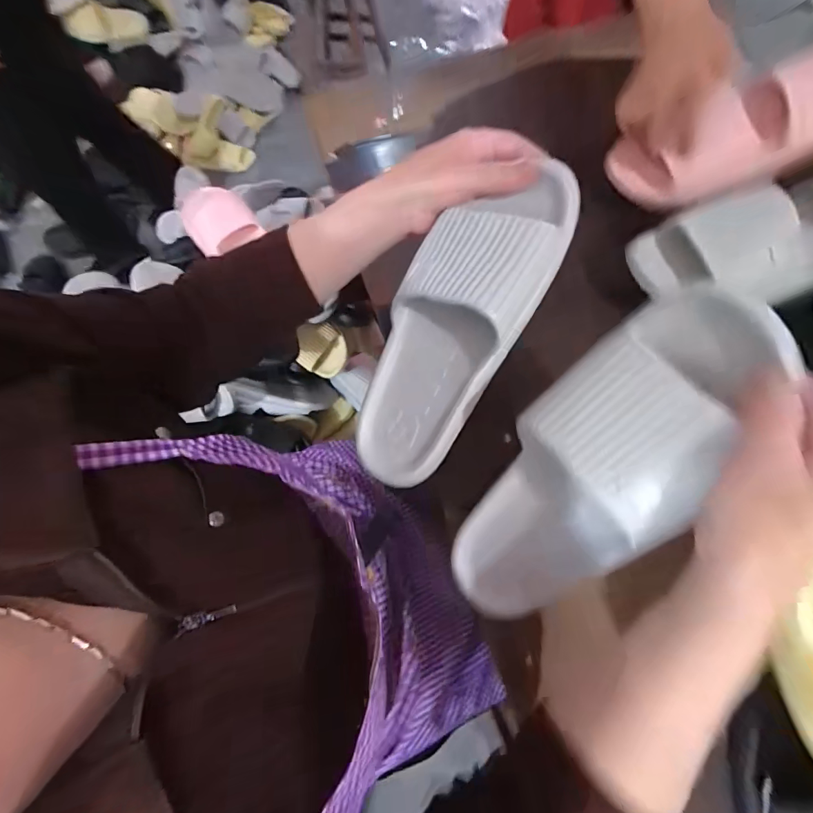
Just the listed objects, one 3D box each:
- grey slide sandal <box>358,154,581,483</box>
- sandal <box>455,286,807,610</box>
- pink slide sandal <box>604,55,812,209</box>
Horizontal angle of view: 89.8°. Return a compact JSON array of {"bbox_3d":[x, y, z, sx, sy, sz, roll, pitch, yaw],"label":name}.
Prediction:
[{"bbox_3d":[0.029,-0.062,0.330,0.101,0.060,0.274,33,107,12],"label":"grey slide sandal"},{"bbox_3d":[0.119,0.049,0.276,0.102,0.054,0.267,36,118,13],"label":"sandal"},{"bbox_3d":[0.377,-0.310,0.476,0.265,0.098,0.067,-16,27,17],"label":"pink slide sandal"}]

